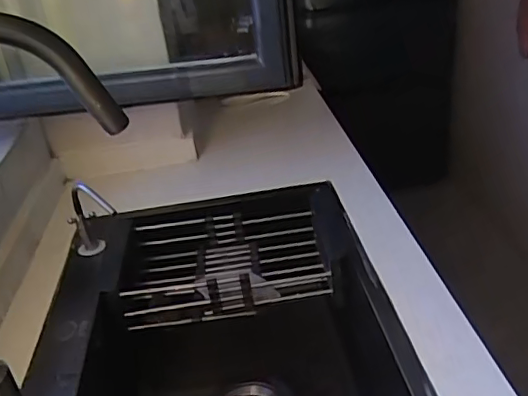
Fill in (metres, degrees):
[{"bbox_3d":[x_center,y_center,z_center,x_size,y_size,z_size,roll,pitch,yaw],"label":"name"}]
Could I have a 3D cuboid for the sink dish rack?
[{"bbox_3d":[-0.058,0.111,0.904,0.309,0.084,0.186,-8,30,-3],"label":"sink dish rack"}]

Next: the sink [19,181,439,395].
[{"bbox_3d":[-0.054,0.239,0.772,0.442,0.229,0.562,-8,30,-3],"label":"sink"}]

